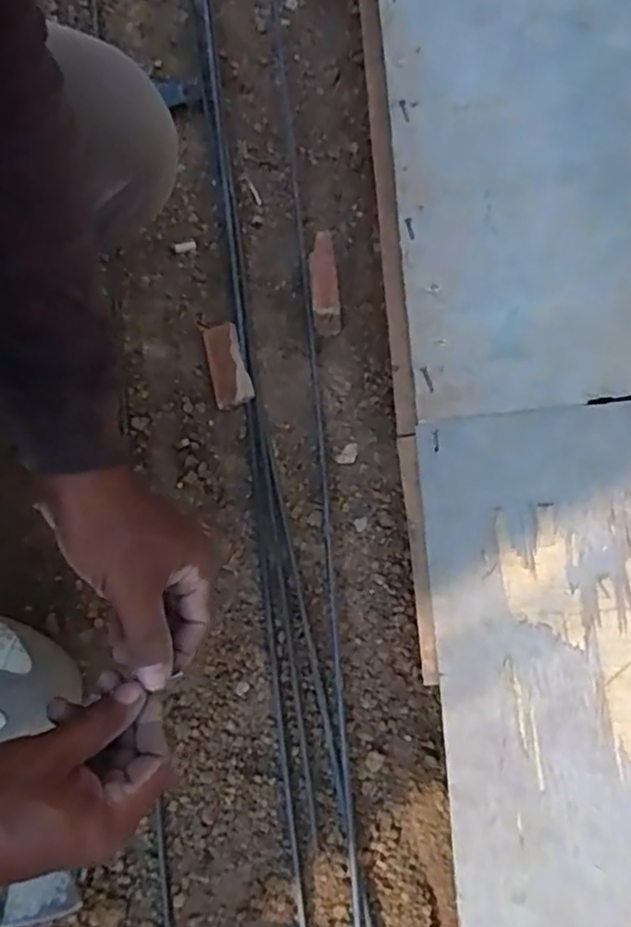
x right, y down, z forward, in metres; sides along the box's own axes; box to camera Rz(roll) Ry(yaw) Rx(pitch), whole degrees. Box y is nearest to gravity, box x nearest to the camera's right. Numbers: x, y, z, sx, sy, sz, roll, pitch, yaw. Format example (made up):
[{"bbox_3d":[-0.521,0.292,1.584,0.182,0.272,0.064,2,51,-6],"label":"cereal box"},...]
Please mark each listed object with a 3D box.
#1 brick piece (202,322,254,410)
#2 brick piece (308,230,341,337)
[{"bbox_3d":[-0.084,-0.093,0.609,0.035,0.024,0.085,-15,75,-3],"label":"brick piece"},{"bbox_3d":[0.007,-0.168,0.612,0.025,0.062,0.079,-5,75,-1],"label":"brick piece"}]

